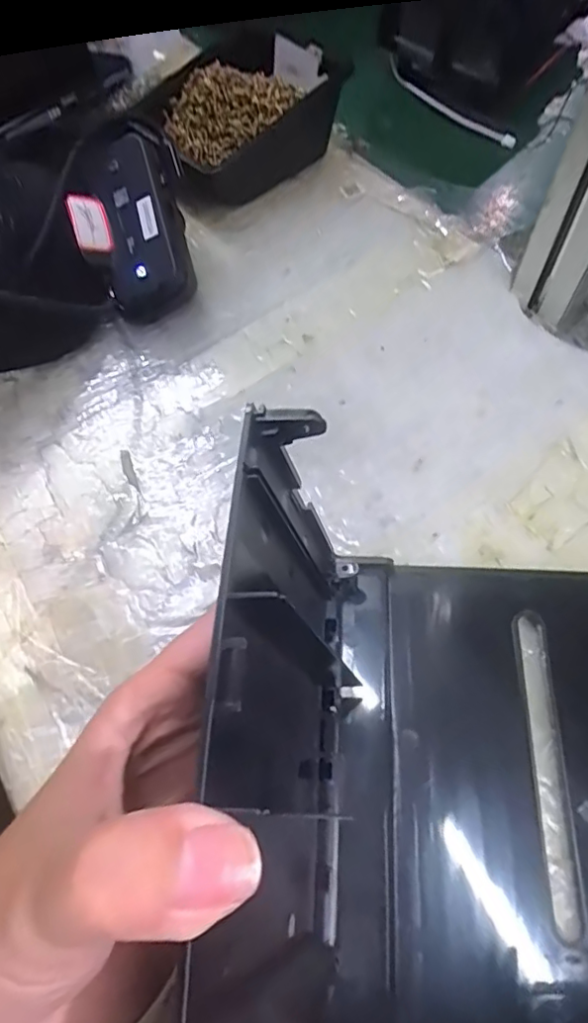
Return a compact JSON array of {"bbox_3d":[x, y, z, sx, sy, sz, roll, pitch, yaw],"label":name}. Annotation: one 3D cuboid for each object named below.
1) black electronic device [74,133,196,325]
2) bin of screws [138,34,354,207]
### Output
[{"bbox_3d":[-0.097,-0.175,0.354,0.055,0.028,0.104,-13,102,-5],"label":"black electronic device"},{"bbox_3d":[-0.041,-0.275,0.417,0.144,0.069,0.104,-36,66,-17],"label":"bin of screws"}]

